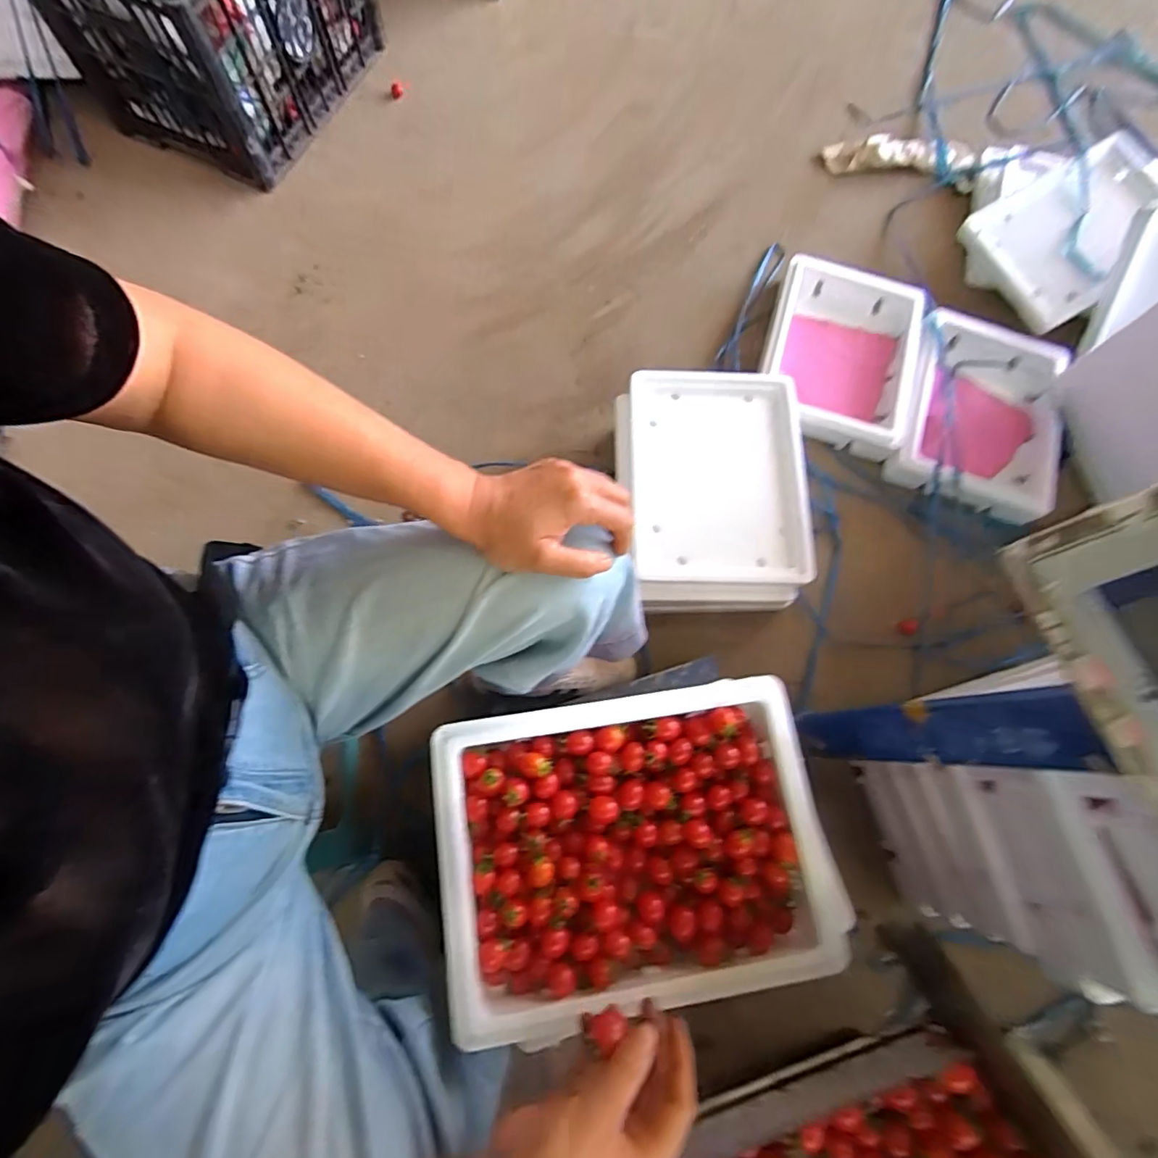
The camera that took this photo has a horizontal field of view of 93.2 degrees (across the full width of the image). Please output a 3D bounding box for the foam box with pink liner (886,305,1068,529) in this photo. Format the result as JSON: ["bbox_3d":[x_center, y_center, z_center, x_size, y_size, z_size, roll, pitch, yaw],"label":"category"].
[{"bbox_3d":[0.707,-0.293,0.968,0.281,0.051,0.349,20,74,4],"label":"foam box with pink liner"}]

